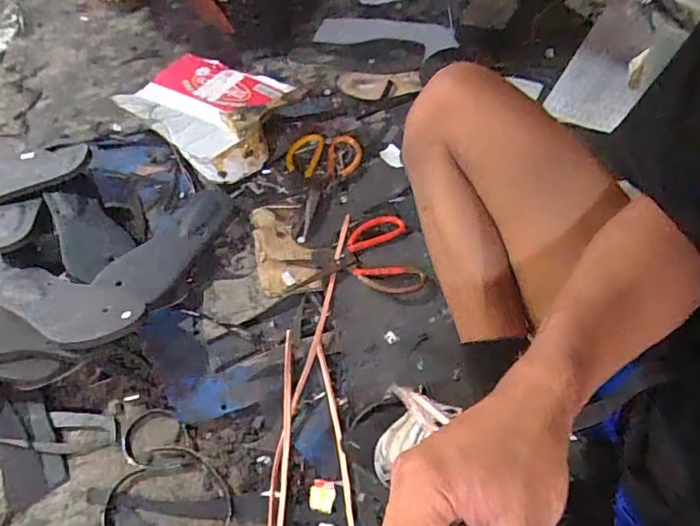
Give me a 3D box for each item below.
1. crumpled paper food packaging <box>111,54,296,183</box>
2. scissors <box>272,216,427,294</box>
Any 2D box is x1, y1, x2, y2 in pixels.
[{"bbox_3d":[-0.230,-0.243,0.867,0.220,0.119,0.211,27,61,19],"label":"crumpled paper food packaging"},{"bbox_3d":[-0.002,-0.006,0.732,0.186,0.021,0.146,-10,56,-5],"label":"scissors"}]

